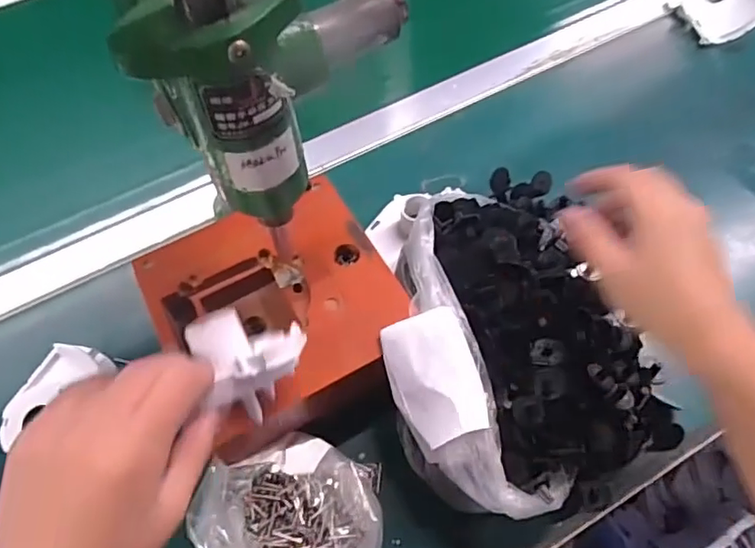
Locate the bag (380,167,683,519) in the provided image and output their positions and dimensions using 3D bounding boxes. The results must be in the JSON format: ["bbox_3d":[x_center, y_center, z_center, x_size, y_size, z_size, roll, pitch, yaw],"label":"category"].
[{"bbox_3d":[0.080,0.033,0.384,0.179,0.083,0.229,-20,60,-9],"label":"bag"}]

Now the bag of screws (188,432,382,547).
[{"bbox_3d":[-0.054,0.152,0.352,0.111,0.031,0.094,15,61,12],"label":"bag of screws"}]

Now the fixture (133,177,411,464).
[{"bbox_3d":[-0.069,0.024,0.397,0.147,0.064,0.152,-27,61,-13],"label":"fixture"}]

